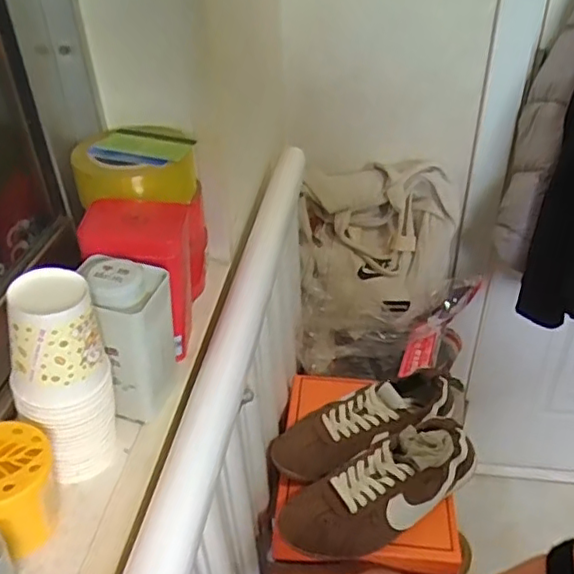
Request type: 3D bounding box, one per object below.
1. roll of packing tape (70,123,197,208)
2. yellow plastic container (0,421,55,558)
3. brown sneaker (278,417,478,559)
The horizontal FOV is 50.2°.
[{"bbox_3d":[-0.145,-0.121,0.610,0.108,0.053,0.107,-1,37,1],"label":"roll of packing tape"},{"bbox_3d":[-0.190,0.141,0.424,0.062,0.068,0.062,-31,46,-32],"label":"yellow plastic container"},{"bbox_3d":[0.113,0.239,0.737,0.252,0.086,0.096,-19,40,-21],"label":"brown sneaker"}]

